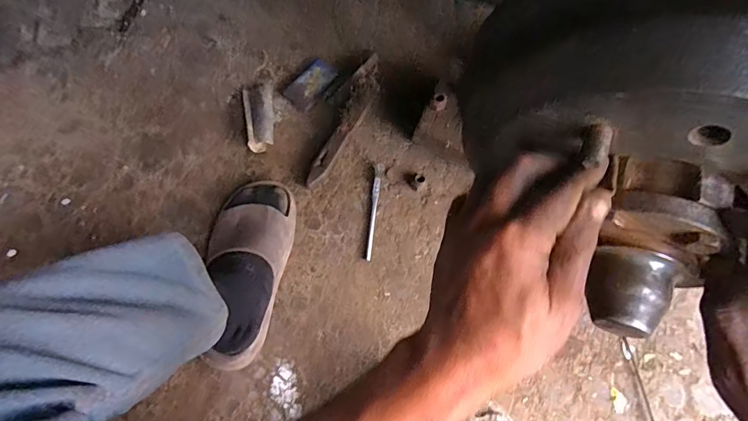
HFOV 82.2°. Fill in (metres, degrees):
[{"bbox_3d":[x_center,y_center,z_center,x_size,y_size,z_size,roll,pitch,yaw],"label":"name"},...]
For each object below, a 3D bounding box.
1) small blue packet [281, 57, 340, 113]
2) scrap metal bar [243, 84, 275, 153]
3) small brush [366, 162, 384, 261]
[{"bbox_3d":[-0.115,-0.234,0.789,0.062,0.008,0.105,37,75,12],"label":"small blue packet"},{"bbox_3d":[-0.202,-0.166,0.760,0.048,0.013,0.128,-9,71,-3],"label":"scrap metal bar"},{"bbox_3d":[0.002,-0.001,0.722,0.016,0.007,0.169,5,71,2],"label":"small brush"}]

